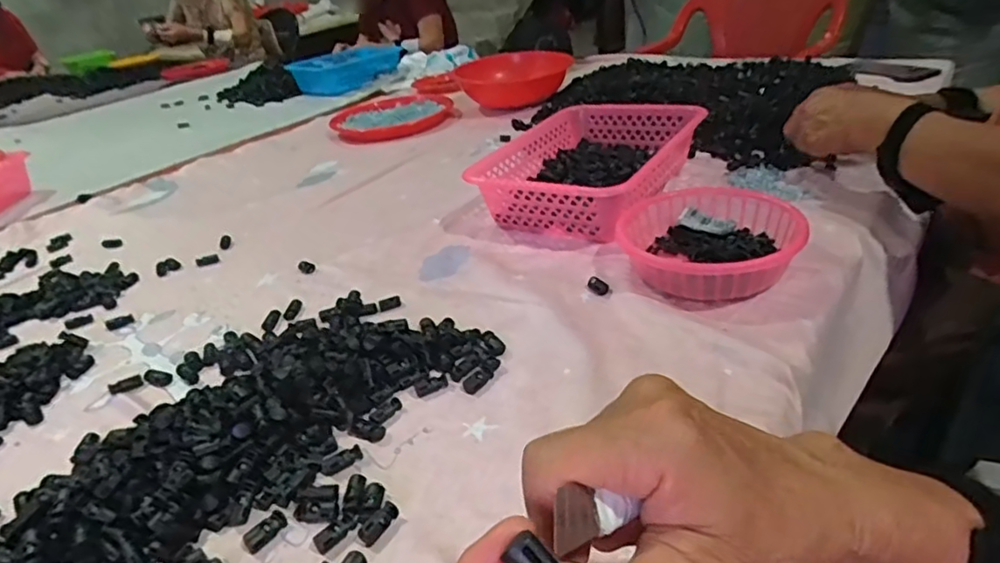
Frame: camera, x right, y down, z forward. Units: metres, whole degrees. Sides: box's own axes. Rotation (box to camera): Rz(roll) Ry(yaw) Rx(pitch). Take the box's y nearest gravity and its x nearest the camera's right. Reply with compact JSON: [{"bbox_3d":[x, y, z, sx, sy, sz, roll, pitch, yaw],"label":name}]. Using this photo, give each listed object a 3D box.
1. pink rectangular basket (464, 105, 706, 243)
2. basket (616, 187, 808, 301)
[{"bbox_3d":[0.115,-0.150,0.781,0.206,0.080,0.289,15,38,31],"label":"pink rectangular basket"},{"bbox_3d":[0.206,-0.040,0.594,0.160,0.049,0.173,0,31,16],"label":"basket"}]

